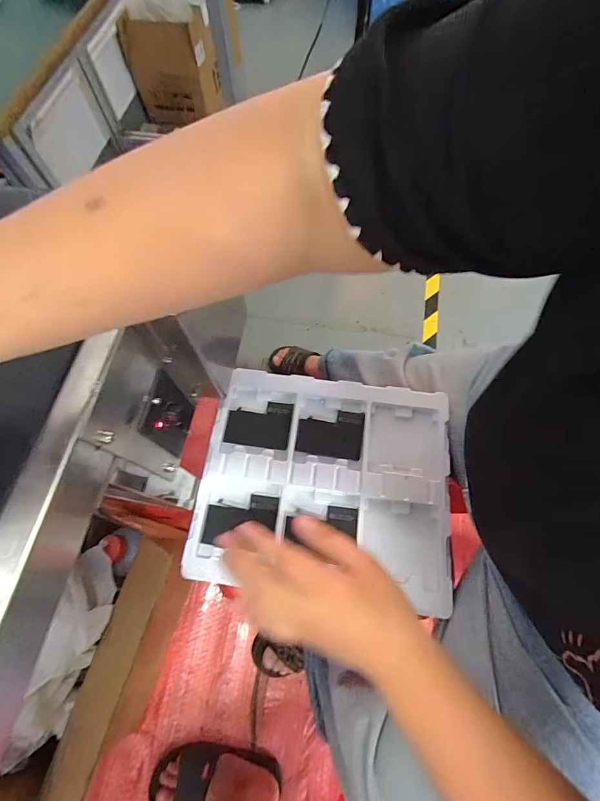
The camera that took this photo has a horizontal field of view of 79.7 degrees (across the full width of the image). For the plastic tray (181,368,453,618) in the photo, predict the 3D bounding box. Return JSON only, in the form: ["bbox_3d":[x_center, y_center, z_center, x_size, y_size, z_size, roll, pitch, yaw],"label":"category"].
[{"bbox_3d":[0.034,0.099,0.474,0.314,0.016,0.271,6,68,4],"label":"plastic tray"}]

